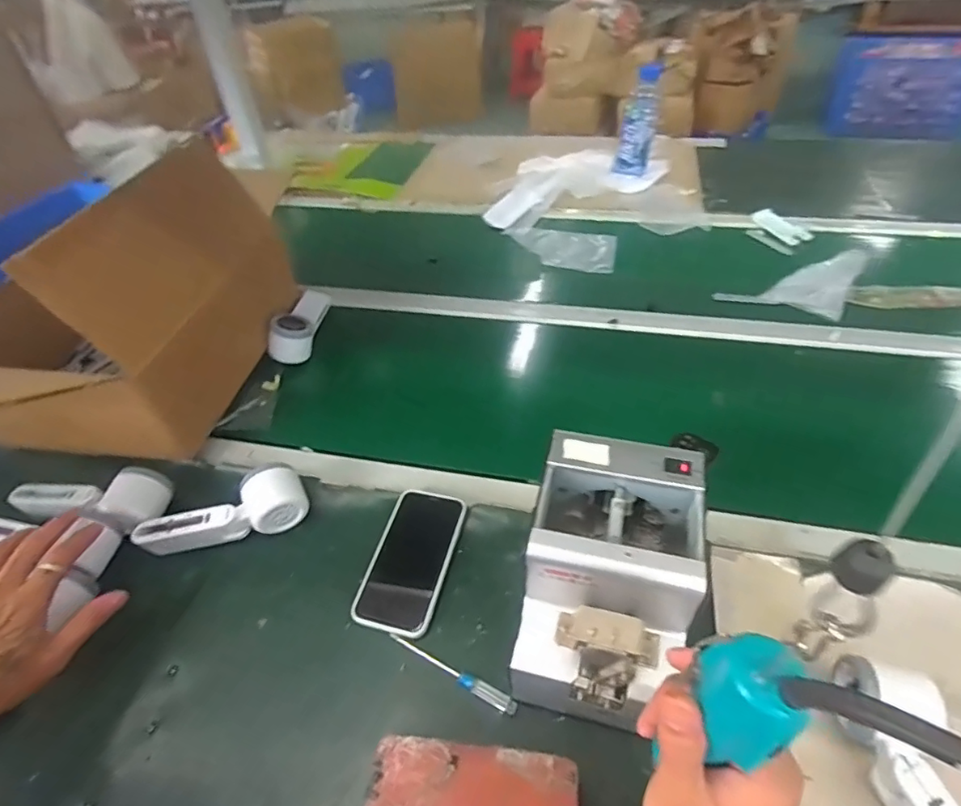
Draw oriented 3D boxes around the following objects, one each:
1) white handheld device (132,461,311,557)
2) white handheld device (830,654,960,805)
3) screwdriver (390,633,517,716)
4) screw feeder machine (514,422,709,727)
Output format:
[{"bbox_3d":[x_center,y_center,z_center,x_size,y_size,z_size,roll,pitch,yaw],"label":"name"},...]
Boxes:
[{"bbox_3d":[-0.265,0.116,0.550,0.166,0.047,0.061,-17,45,-12],"label":"white handheld device"},{"bbox_3d":[0.297,0.262,0.363,0.062,0.058,0.166,-1,44,4],"label":"white handheld device"},{"bbox_3d":[-0.026,0.232,0.463,0.123,0.010,0.014,17,48,21],"label":"screwdriver"},{"bbox_3d":[0.102,0.144,0.435,0.117,0.151,0.166,10,46,15],"label":"screw feeder machine"}]

